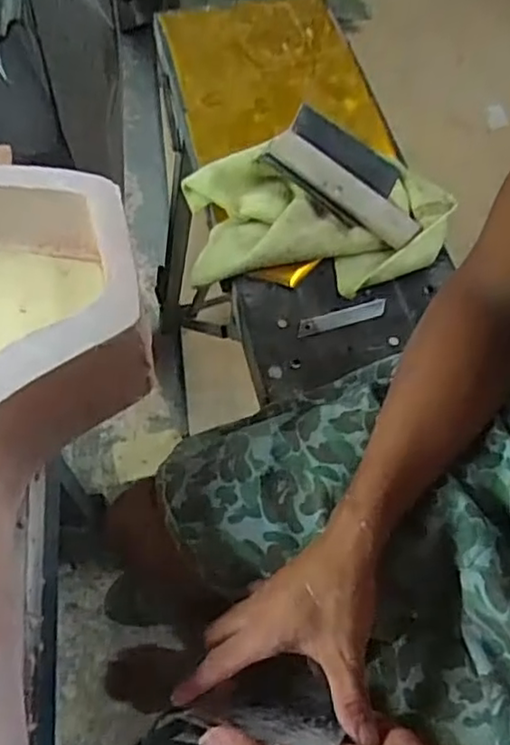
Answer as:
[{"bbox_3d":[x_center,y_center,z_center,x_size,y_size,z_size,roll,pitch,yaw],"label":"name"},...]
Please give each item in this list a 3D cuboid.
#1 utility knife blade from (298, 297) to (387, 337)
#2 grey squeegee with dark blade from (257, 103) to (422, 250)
[{"bbox_3d":[0.095,-0.059,0.729,0.099,0.005,0.017,-15,95,-8],"label":"utility knife blade"},{"bbox_3d":[0.105,-0.222,0.769,0.200,0.042,0.089,39,67,18],"label":"grey squeegee with dark blade"}]

